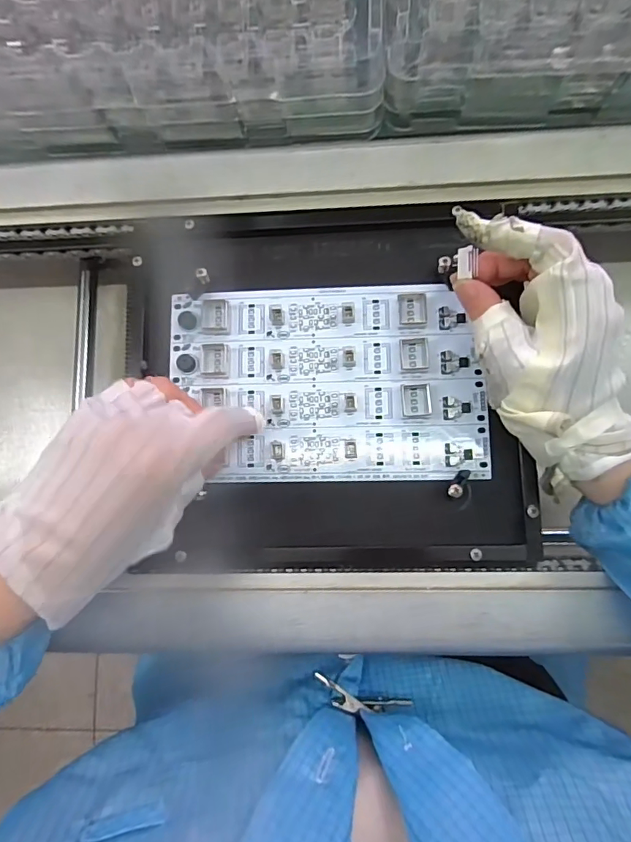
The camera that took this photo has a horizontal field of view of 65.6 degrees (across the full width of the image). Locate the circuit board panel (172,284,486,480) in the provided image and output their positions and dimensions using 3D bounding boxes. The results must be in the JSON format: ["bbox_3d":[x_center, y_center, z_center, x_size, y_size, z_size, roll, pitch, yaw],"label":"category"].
[{"bbox_3d":[0.007,-0.025,0.323,0.201,0.006,0.127,-1,84,5],"label":"circuit board panel"}]

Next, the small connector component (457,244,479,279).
[{"bbox_3d":[0.088,-0.092,0.281,0.012,0.004,0.019,1,84,5],"label":"small connector component"}]

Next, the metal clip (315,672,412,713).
[{"bbox_3d":[0.028,0.175,0.309,0.061,0.013,0.014,14,86,6],"label":"metal clip"}]

